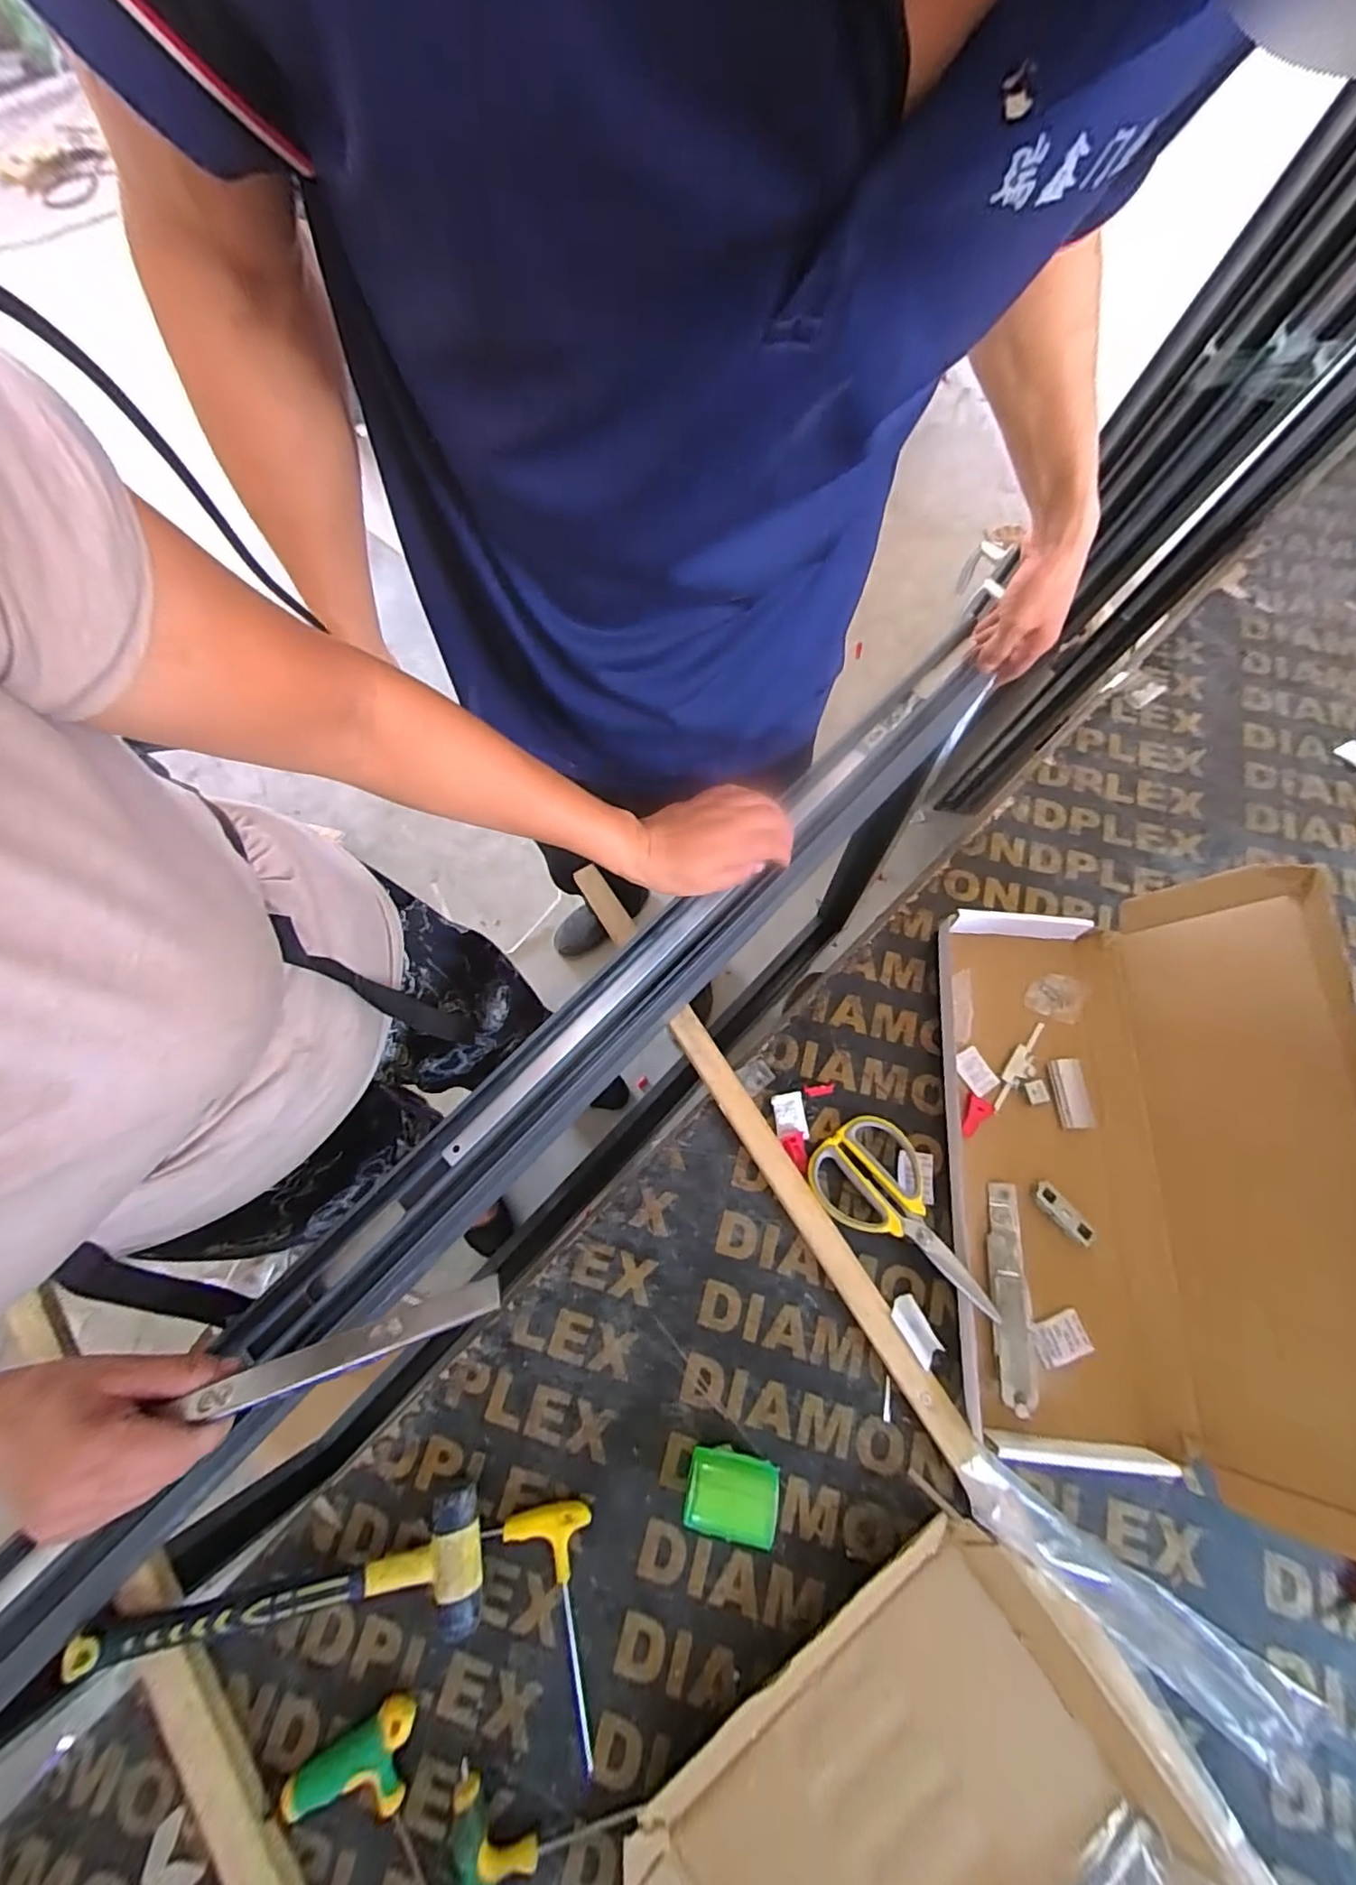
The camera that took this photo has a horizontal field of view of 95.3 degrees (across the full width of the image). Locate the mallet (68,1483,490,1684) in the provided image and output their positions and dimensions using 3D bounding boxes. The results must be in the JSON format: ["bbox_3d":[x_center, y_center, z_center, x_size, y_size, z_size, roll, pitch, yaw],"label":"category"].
[{"bbox_3d":[-0.260,0.452,0.414,0.259,0.039,0.075,-15,71,-5],"label":"mallet"}]

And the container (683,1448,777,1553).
[{"bbox_3d":[0.037,0.388,0.437,0.064,0.037,0.047,12,71,5],"label":"container"}]

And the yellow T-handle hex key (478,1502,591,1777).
[{"bbox_3d":[-0.088,0.468,0.416,0.071,0.020,0.140,-11,71,-3],"label":"yellow T-handle hex key"}]

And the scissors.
[{"bbox_3d":[0.184,0.221,0.499,0.093,0.022,0.164,-36,62,-11],"label":"scissors"}]

